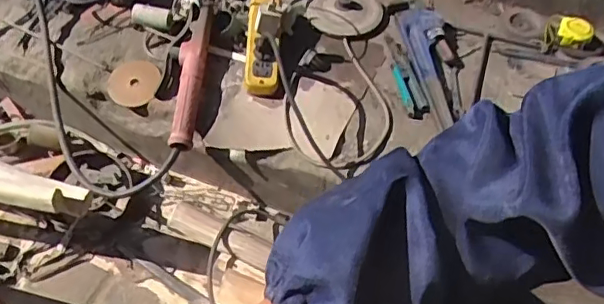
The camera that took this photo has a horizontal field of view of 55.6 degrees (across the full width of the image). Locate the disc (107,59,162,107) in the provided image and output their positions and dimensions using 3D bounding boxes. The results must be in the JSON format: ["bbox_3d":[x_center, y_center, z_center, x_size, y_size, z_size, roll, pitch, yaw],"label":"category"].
[{"bbox_3d":[-0.293,-0.122,1.005,0.088,0.009,0.087,-1,71,2],"label":"disc"}]

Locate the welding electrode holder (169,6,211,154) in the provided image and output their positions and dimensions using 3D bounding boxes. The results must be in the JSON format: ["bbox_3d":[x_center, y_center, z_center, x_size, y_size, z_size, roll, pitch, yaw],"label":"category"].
[{"bbox_3d":[-0.190,-0.138,0.982,0.047,0.052,0.283,2,50,-2],"label":"welding electrode holder"}]

